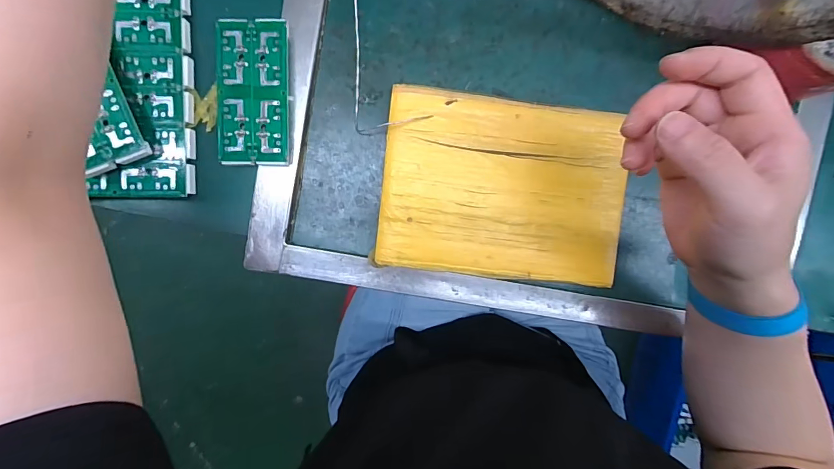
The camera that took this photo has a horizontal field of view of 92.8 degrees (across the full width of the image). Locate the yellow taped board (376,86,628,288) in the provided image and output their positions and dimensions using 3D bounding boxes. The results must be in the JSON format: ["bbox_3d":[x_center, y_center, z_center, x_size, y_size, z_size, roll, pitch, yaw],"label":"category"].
[{"bbox_3d":[0.071,-0.036,0.320,0.194,0.013,0.138,6,96,-3],"label":"yellow taped board"}]

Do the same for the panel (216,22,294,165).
[{"bbox_3d":[-0.123,-0.106,0.302,0.052,0.018,0.105,0,97,-3],"label":"panel"}]

